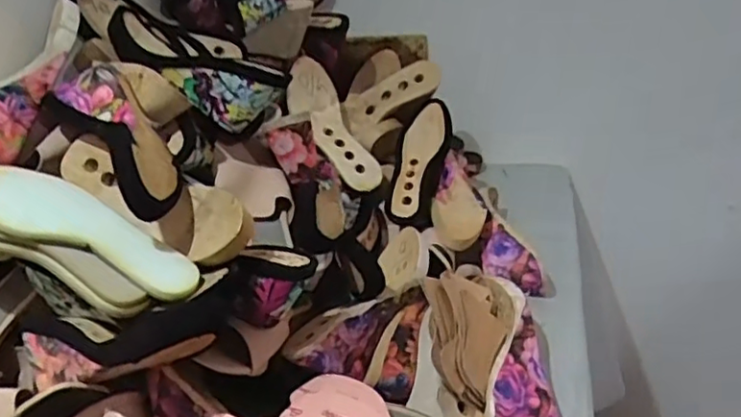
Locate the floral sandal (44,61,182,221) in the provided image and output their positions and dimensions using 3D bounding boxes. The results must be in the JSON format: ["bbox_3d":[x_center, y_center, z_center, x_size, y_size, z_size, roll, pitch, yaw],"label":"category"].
[{"bbox_3d":[-0.252,-0.071,0.653,0.087,0.072,0.226,-25,52,-28],"label":"floral sandal"}]

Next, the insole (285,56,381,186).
[{"bbox_3d":[-0.062,-0.131,1.003,0.078,0.062,0.243,-20,64,-22],"label":"insole"}]

